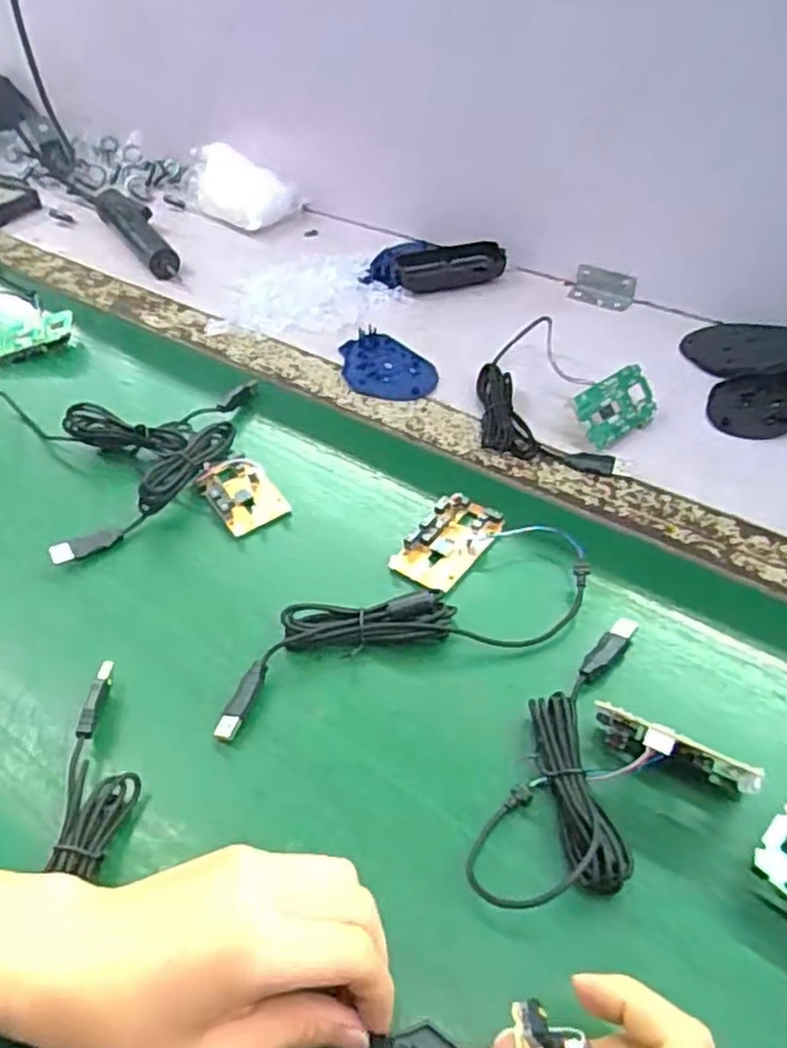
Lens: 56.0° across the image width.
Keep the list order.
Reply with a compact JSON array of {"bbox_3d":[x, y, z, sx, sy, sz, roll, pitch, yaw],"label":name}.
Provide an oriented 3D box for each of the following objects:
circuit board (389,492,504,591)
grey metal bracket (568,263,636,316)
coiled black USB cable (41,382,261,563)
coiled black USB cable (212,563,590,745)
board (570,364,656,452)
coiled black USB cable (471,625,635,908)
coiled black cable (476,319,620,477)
[{"bbox_3d":[0.036,0.012,0.498,0.047,0.013,0.075,26,52,27],"label":"circuit board"},{"bbox_3d":[0.209,-0.237,0.745,0.063,0.037,0.009,31,24,30],"label":"grey metal bracket"},{"bbox_3d":[-0.177,-0.049,0.562,0.161,0.036,0.137,-15,46,-11],"label":"coiled black USB cable"},{"bbox_3d":[0.008,0.063,0.444,0.235,0.018,0.061,-16,46,-11],"label":"coiled black USB cable"},{"bbox_3d":[0.172,-0.090,0.570,0.077,0.045,0.006,-29,11,-26],"label":"board"},{"bbox_3d":[0.099,0.110,0.380,0.067,0.032,0.174,17,49,20],"label":"coiled black USB cable"},{"bbox_3d":[0.116,-0.106,0.599,0.091,0.027,0.172,-1,45,4],"label":"coiled black cable"}]

